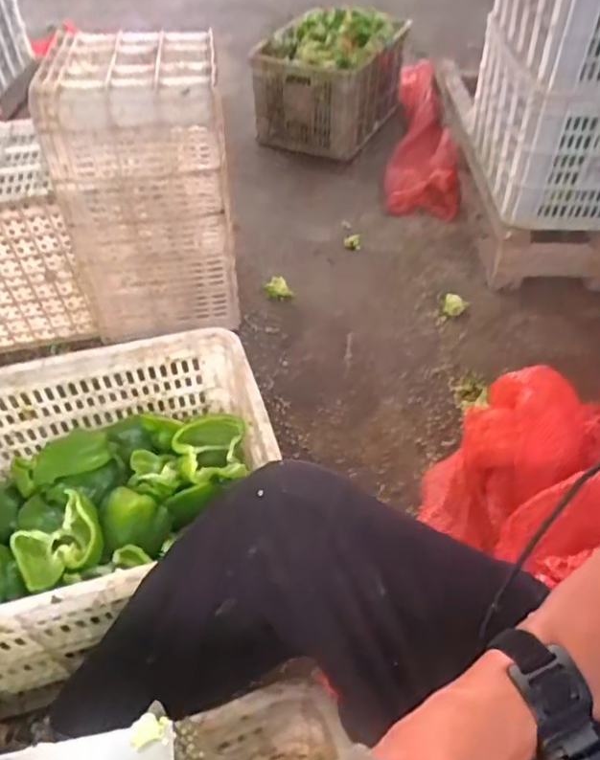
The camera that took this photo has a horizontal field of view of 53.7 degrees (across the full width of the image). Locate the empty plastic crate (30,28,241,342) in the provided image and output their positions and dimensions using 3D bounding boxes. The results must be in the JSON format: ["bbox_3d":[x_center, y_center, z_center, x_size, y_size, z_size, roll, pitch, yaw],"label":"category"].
[{"bbox_3d":[-0.287,-0.359,1.166,0.298,0.468,0.268,-5,47,-4],"label":"empty plastic crate"}]

